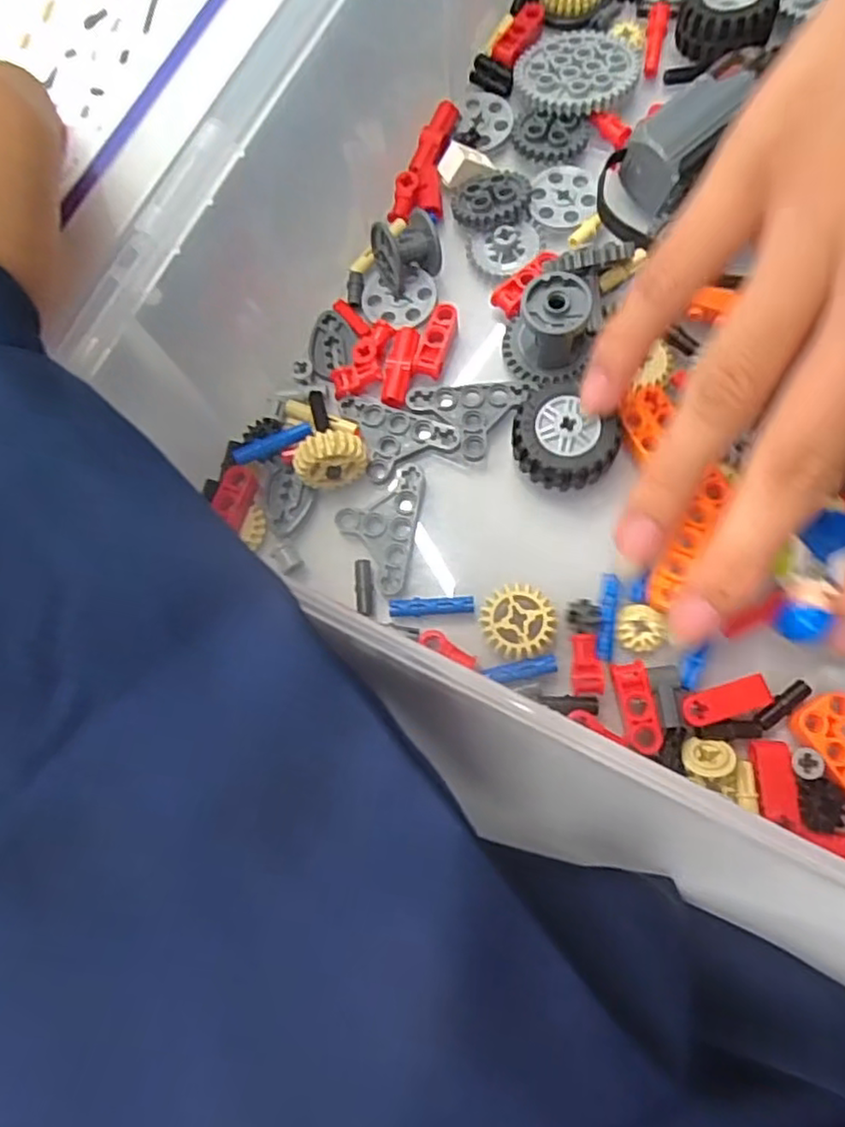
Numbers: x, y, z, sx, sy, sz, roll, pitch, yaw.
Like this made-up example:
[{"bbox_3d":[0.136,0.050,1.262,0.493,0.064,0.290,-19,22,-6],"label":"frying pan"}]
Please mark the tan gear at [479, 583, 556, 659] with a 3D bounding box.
[{"bbox_3d":[0.026,0.016,0.182,0.020,0.004,0.020,-1,76,5],"label":"tan gear"}]

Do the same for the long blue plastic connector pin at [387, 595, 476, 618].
[{"bbox_3d":[0.002,0.011,0.186,0.024,0.004,0.005,-5,75,4],"label":"long blue plastic connector pin"}]

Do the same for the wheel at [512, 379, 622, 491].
[{"bbox_3d":[0.040,-0.036,0.191,0.031,0.013,0.030,-1,76,5],"label":"wheel"}]

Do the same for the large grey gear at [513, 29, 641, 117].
[{"bbox_3d":[0.052,-0.167,0.228,0.040,0.007,0.042,-1,76,5],"label":"large grey gear"}]

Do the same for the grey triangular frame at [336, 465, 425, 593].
[{"bbox_3d":[-0.006,-0.010,0.195,0.029,0.004,0.029,-35,76,-4],"label":"grey triangular frame"}]

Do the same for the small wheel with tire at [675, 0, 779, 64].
[{"bbox_3d":[0.100,-0.179,0.222,0.029,0.016,0.026,22,79,10],"label":"small wheel with tire"}]

